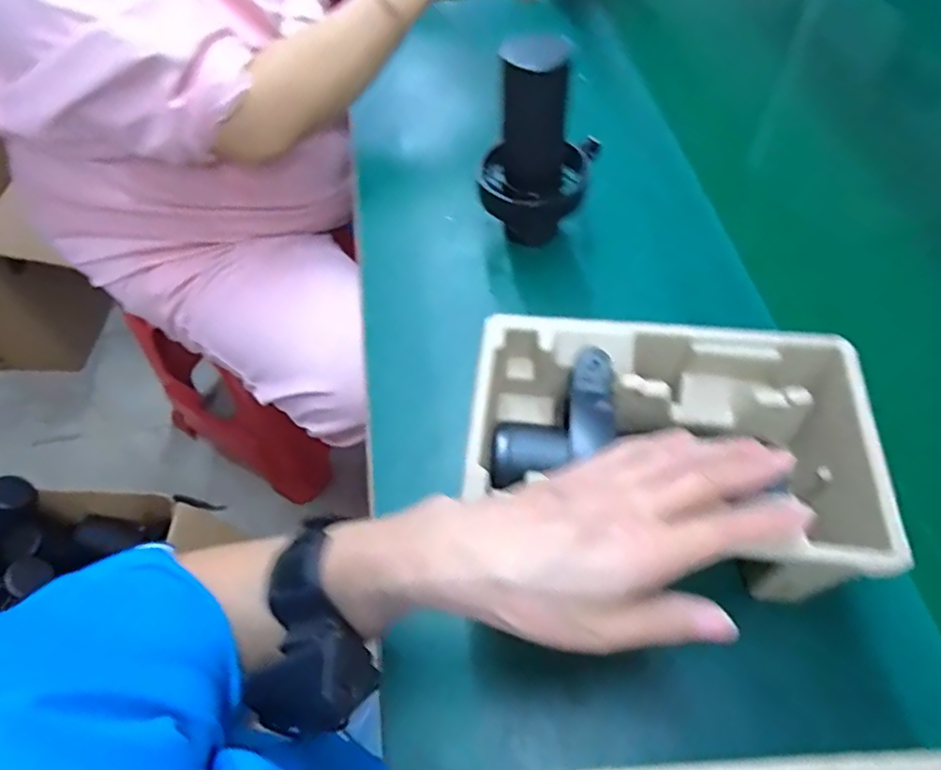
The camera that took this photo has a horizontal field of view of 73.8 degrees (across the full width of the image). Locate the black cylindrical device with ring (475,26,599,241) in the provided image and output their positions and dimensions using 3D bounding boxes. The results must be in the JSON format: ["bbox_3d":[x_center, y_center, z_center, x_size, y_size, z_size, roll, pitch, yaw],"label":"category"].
[{"bbox_3d":[0.060,-0.212,0.539,0.089,0.160,0.087,-1,55,2],"label":"black cylindrical device with ring"}]

